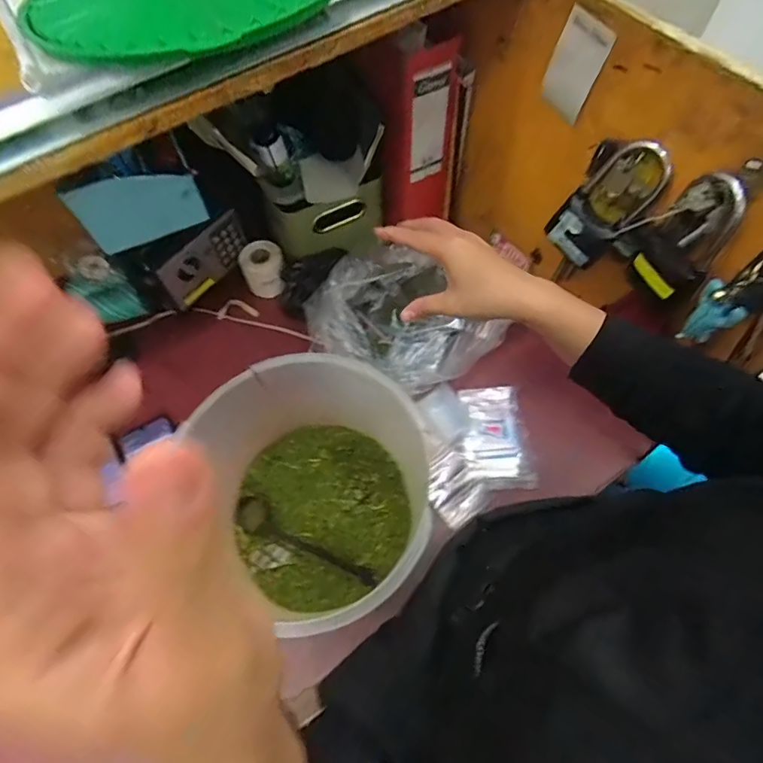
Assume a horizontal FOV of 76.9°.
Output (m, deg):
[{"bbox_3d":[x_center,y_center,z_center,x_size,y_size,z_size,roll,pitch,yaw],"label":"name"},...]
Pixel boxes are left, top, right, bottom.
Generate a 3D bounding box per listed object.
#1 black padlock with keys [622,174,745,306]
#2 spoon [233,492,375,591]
[{"bbox_3d":[0.282,-0.127,0.452,0.062,0.126,0.044,38,70,19],"label":"black padlock with keys"},{"bbox_3d":[-0.087,0.181,0.541,0.200,0.033,0.036,17,64,30],"label":"spoon"}]

